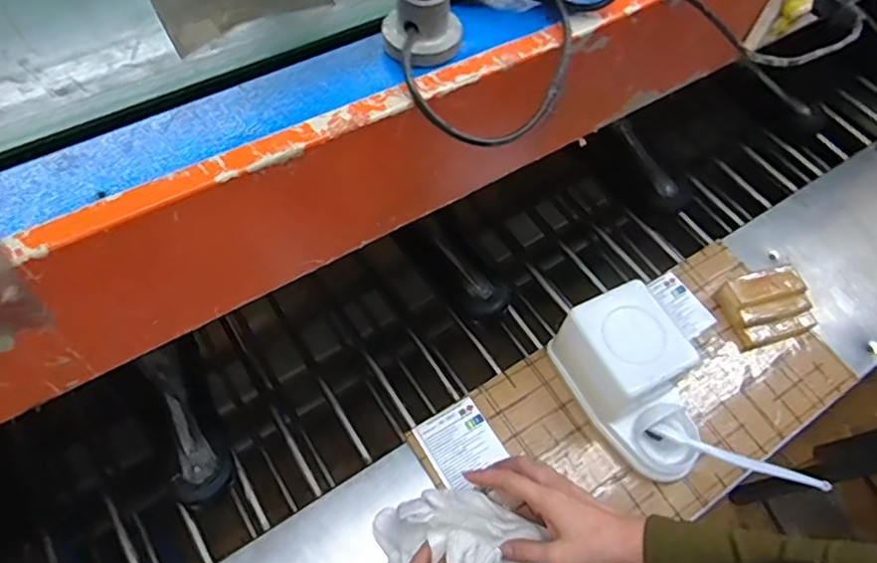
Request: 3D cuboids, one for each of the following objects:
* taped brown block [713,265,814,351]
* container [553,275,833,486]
[{"bbox_3d":[0.405,0.031,0.738,0.101,0.038,0.081,-12,61,-10],"label":"taped brown block"},{"bbox_3d":[0.243,0.134,0.624,0.112,0.109,0.273,-32,66,-20],"label":"container"}]

